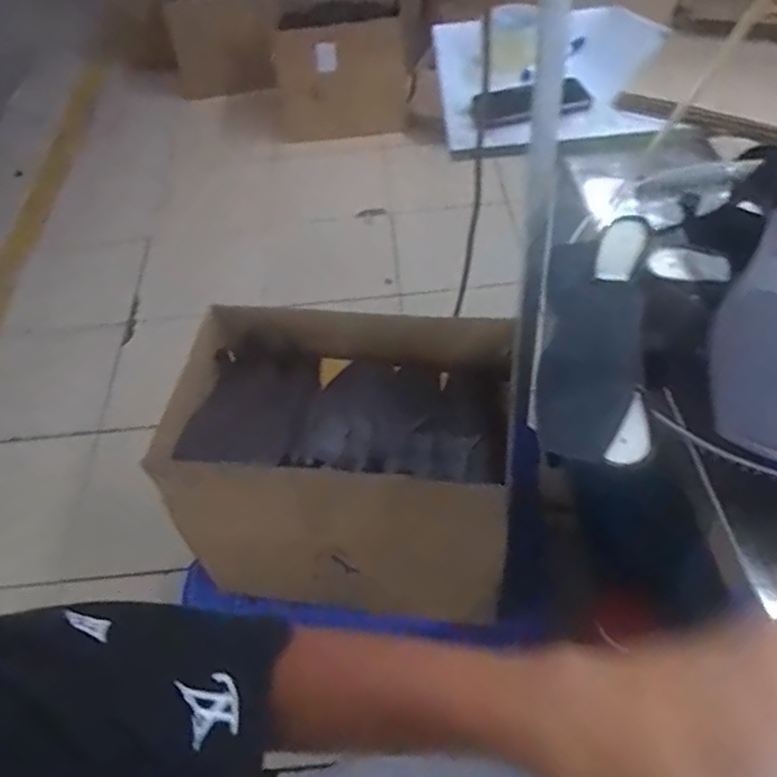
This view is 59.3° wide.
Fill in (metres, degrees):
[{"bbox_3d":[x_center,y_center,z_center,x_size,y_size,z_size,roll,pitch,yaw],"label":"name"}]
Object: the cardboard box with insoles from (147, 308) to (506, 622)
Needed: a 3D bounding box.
[{"bbox_3d":[-0.051,0.098,1.017,0.462,0.291,0.322,-1,50,5],"label":"cardboard box with insoles"}]

